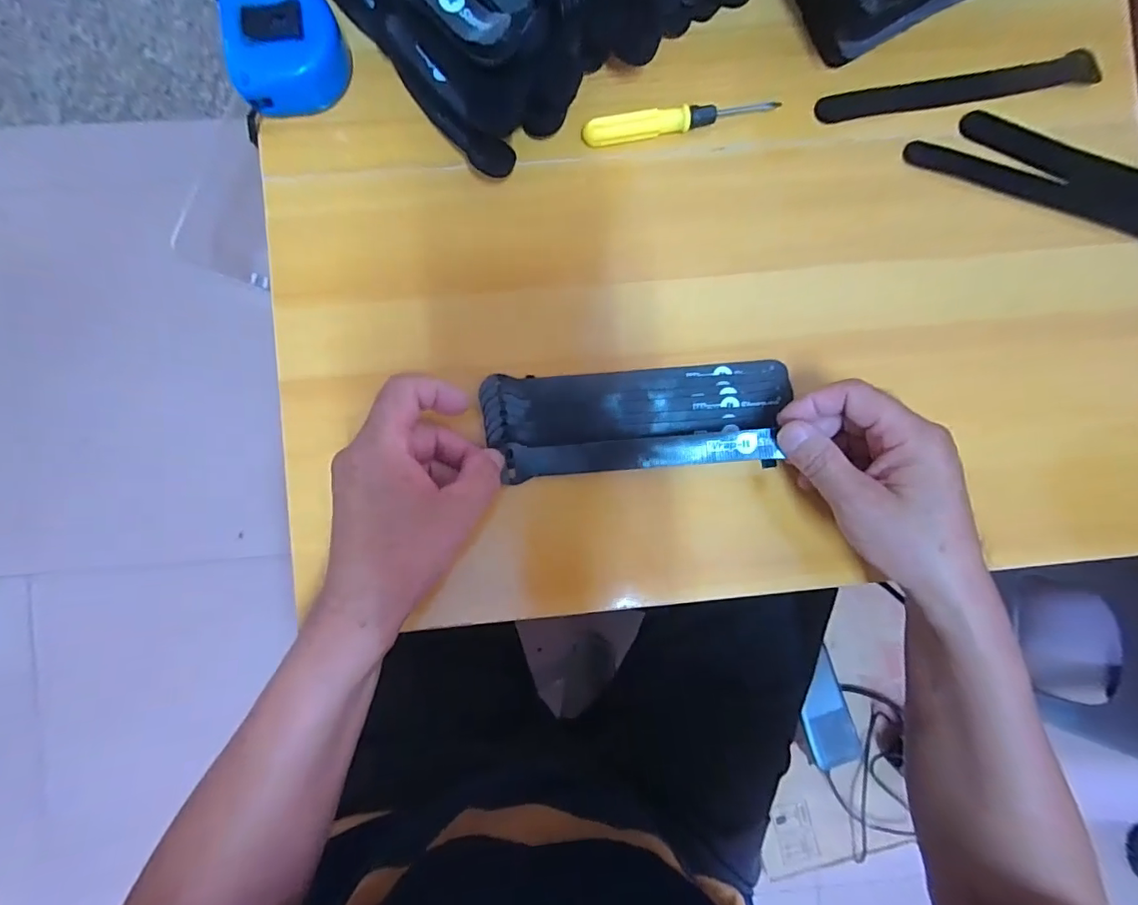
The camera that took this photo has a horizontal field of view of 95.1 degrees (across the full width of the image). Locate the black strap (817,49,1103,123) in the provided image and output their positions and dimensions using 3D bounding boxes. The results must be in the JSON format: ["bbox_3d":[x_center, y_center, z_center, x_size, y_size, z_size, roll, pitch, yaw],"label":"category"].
[{"bbox_3d":[0.263,-0.247,0.354,0.193,0.011,0.020,-10,90,-1],"label":"black strap"}]

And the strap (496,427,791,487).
[{"bbox_3d":[0.045,0.001,0.339,0.168,0.029,0.022,-4,90,1],"label":"strap"}]

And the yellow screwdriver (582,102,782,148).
[{"bbox_3d":[0.073,-0.219,0.342,0.128,0.014,0.014,-12,90,-1],"label":"yellow screwdriver"}]

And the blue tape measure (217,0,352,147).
[{"bbox_3d":[-0.174,-0.248,0.323,0.065,0.035,0.078,-7,90,-1],"label":"blue tape measure"}]

